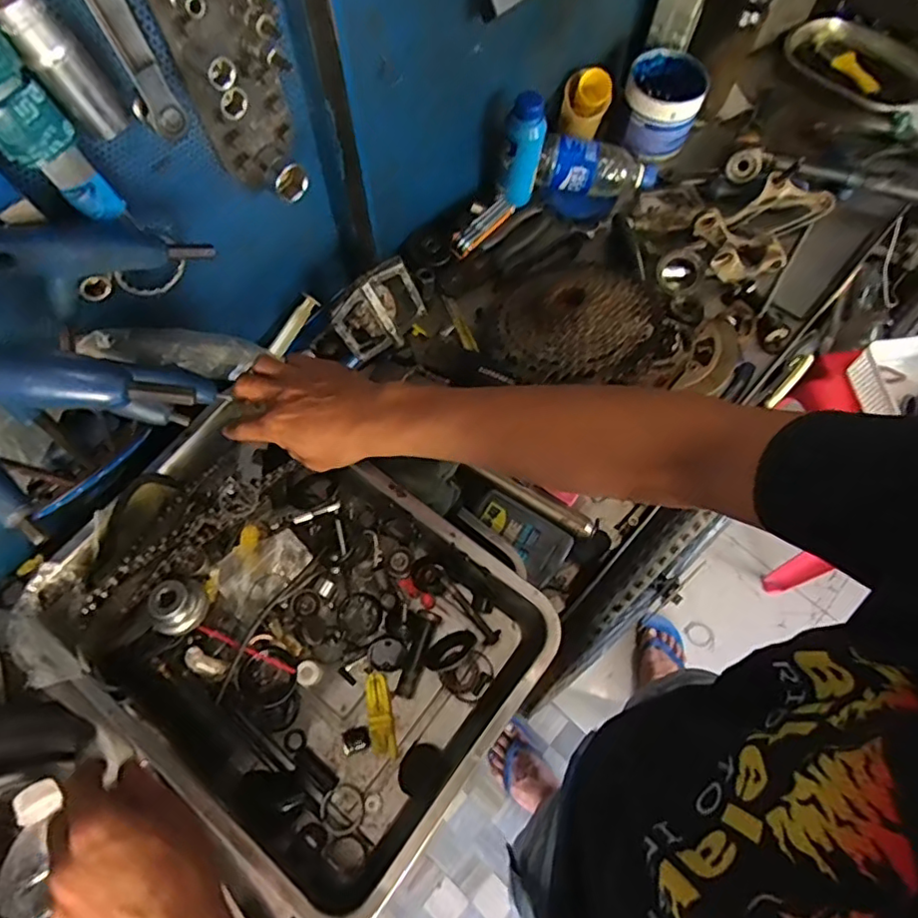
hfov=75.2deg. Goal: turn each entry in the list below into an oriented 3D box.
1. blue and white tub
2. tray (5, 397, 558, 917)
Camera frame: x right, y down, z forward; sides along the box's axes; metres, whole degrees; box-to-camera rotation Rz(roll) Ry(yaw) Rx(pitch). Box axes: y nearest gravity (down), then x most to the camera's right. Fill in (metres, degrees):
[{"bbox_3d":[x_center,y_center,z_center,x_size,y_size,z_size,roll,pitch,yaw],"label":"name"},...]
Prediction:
[{"bbox_3d":[0.274,-0.483,0.811,0.101,0.082,0.111,0,67,0],"label":"blue and white tub"},{"bbox_3d":[-0.145,0.145,0.521,0.382,0.057,0.288,33,71,13],"label":"tray"}]

